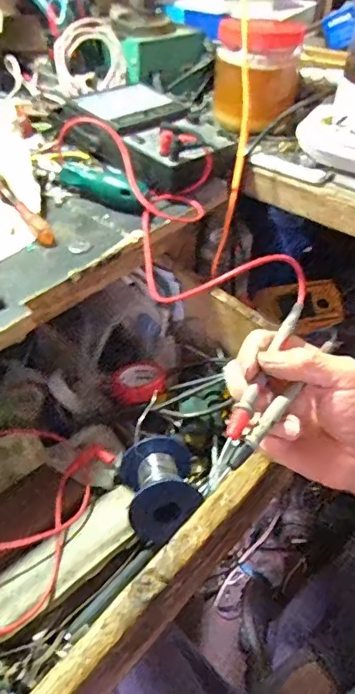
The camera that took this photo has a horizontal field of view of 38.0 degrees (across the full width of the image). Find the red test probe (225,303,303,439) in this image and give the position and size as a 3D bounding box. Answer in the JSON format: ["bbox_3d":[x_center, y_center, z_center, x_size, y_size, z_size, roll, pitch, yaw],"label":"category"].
[{"bbox_3d":[0.062,0.012,0.351,0.011,0.012,0.126,23,49,16],"label":"red test probe"}]

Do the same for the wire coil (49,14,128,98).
[{"bbox_3d":[-0.110,-0.353,0.630,0.086,0.077,0.034,-25,30,-19],"label":"wire coil"}]

